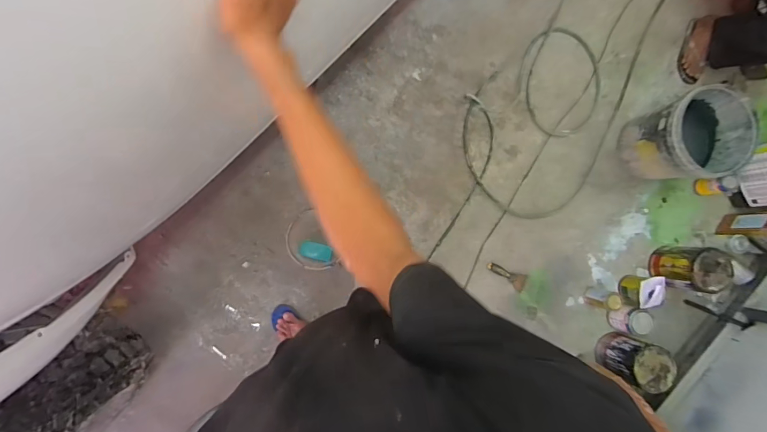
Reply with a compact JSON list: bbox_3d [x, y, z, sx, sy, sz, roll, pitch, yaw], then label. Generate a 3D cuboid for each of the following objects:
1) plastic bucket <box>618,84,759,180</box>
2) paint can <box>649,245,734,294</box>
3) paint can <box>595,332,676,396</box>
[{"bbox_3d":[1.111,-0.288,1.506,0.298,0.317,0.316,-11,89,-7],"label":"plastic bucket"},{"bbox_3d":[1.177,0.200,1.525,0.147,0.248,0.156,0,88,-6],"label":"paint can"},{"bbox_3d":[0.955,0.548,1.485,0.186,0.197,0.157,27,85,-5],"label":"paint can"}]

